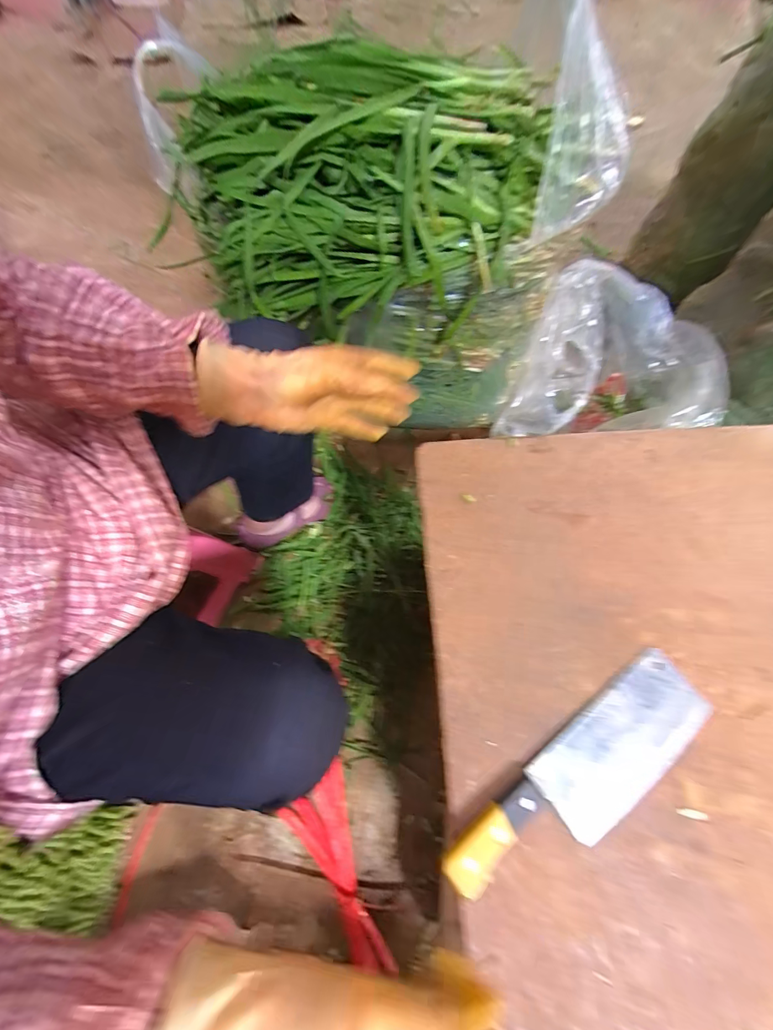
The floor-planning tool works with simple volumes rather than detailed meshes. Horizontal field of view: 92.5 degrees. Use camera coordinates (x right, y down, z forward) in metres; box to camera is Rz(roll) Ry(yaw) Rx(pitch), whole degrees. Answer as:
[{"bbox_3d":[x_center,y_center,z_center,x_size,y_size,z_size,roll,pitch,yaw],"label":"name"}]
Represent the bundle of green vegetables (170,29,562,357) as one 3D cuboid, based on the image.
[{"bbox_3d":[-0.035,-0.390,0.461,0.409,0.185,0.250,2,69,1],"label":"bundle of green vegetables"}]

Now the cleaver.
[{"bbox_3d":[0.174,0.227,0.318,0.267,0.018,0.074,-34,72,-12],"label":"cleaver"}]

